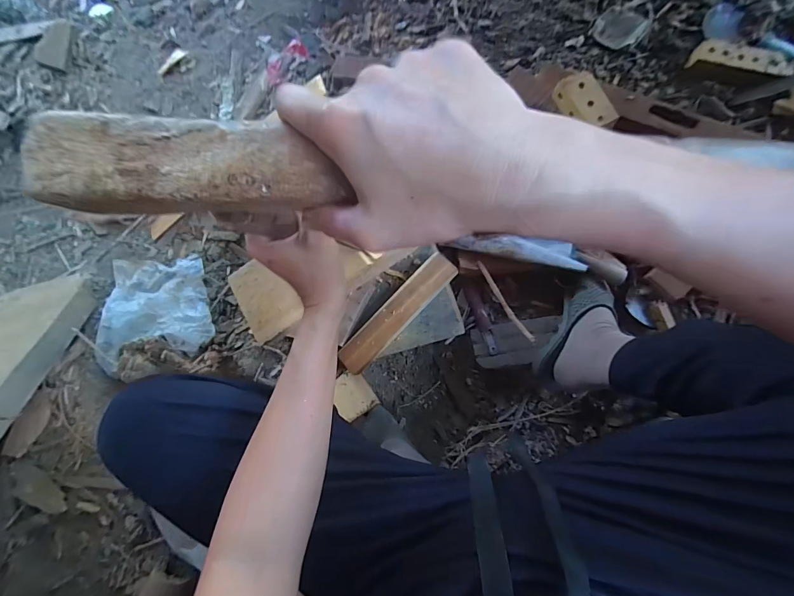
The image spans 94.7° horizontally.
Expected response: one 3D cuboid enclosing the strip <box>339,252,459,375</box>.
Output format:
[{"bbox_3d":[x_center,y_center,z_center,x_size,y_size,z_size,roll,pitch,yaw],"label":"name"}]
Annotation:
[{"bbox_3d":[0.001,0.024,0.553,0.049,0.028,0.215,44,92,-2],"label":"strip"}]

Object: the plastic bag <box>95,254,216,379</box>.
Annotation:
[{"bbox_3d":[-0.480,0.020,0.730,0.218,0.047,0.237,-5,62,-6],"label":"plastic bag"}]

